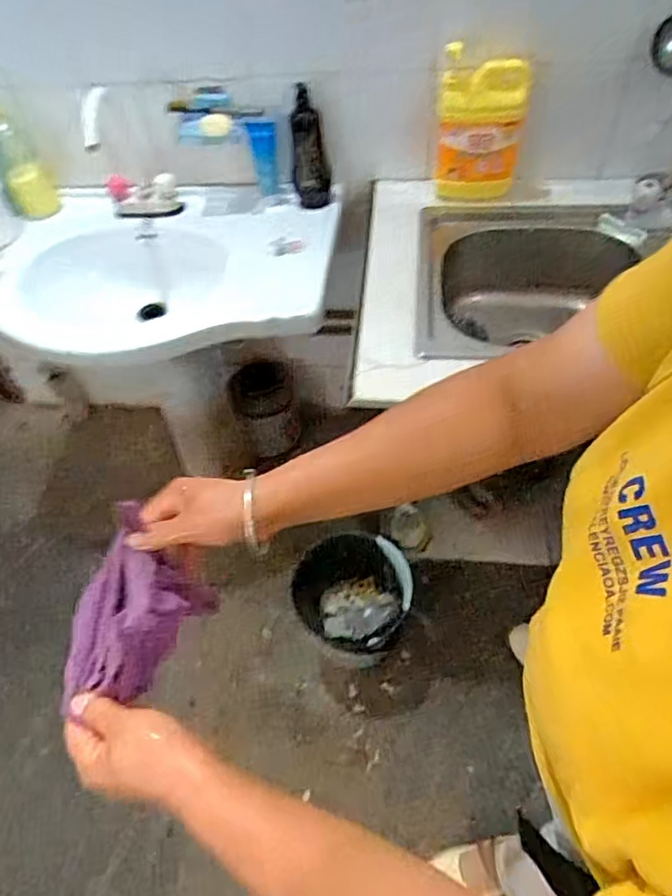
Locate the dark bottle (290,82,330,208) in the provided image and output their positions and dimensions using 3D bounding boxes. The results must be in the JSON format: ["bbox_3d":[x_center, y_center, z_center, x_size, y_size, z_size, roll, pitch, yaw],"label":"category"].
[{"bbox_3d":[-0.047,-0.560,1.079,0.066,0.220,0.051,0,54,5],"label":"dark bottle"}]

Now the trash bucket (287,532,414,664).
[{"bbox_3d":[0.052,0.345,1.285,0.213,0.242,0.222,-2,54,3],"label":"trash bucket"}]

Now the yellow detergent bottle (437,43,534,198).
[{"bbox_3d":[0.246,-0.542,0.997,0.148,0.221,0.071,10,56,7],"label":"yellow detergent bottle"}]

